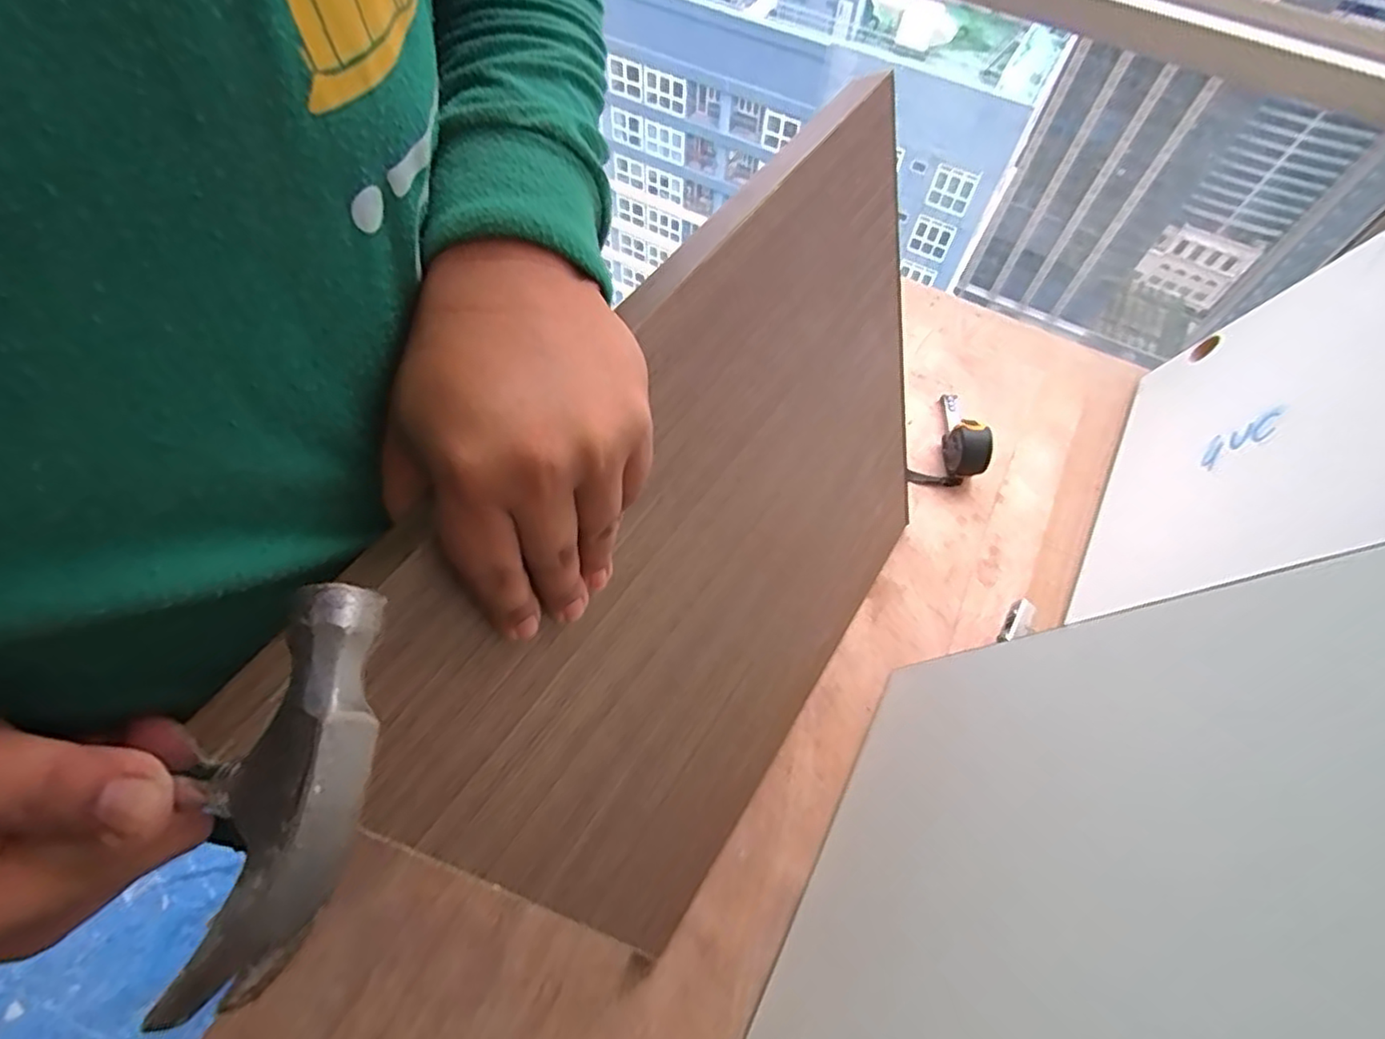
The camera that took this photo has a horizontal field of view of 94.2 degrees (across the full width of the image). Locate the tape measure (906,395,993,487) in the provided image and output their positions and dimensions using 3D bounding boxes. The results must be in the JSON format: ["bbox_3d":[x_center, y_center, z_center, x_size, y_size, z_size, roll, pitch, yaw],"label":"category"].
[{"bbox_3d":[0.297,-0.108,0.751,0.077,0.057,0.125,5,60,0],"label":"tape measure"}]

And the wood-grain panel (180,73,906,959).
[{"bbox_3d":[0.038,0.032,0.437,0.016,0.431,0.466,20,58,32],"label":"wood-grain panel"}]

